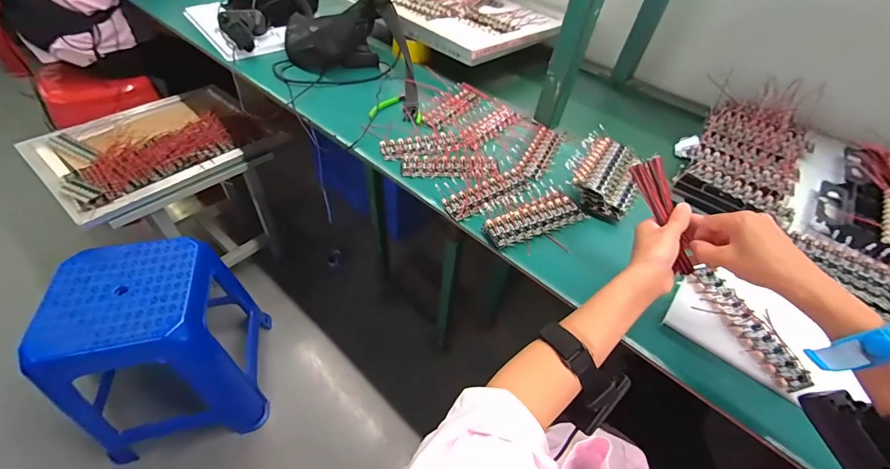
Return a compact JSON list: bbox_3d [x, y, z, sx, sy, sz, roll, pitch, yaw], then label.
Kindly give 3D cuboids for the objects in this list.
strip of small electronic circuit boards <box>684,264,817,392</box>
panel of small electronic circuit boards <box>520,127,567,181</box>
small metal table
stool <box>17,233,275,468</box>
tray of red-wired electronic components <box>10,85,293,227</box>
[{"bbox_3d":[0.358,0.107,0.452,0.048,0.014,0.158,-9,49,-15],"label":"strip of small electronic circuit boards"},{"bbox_3d":[0.173,-0.150,0.674,0.044,0.009,0.161,25,49,15],"label":"panel of small electronic circuit boards"},{"bbox_3d":[-0.809,-0.132,1.157,0.440,0.437,0.498,33,52,22],"label":"small metal table"},{"bbox_3d":[-0.652,0.258,0.915,0.322,0.424,0.362,-8,49,-14],"label":"stool"},{"bbox_3d":[-0.786,-0.261,1.028,0.446,0.078,0.514,34,53,23],"label":"tray of red-wired electronic components"}]

